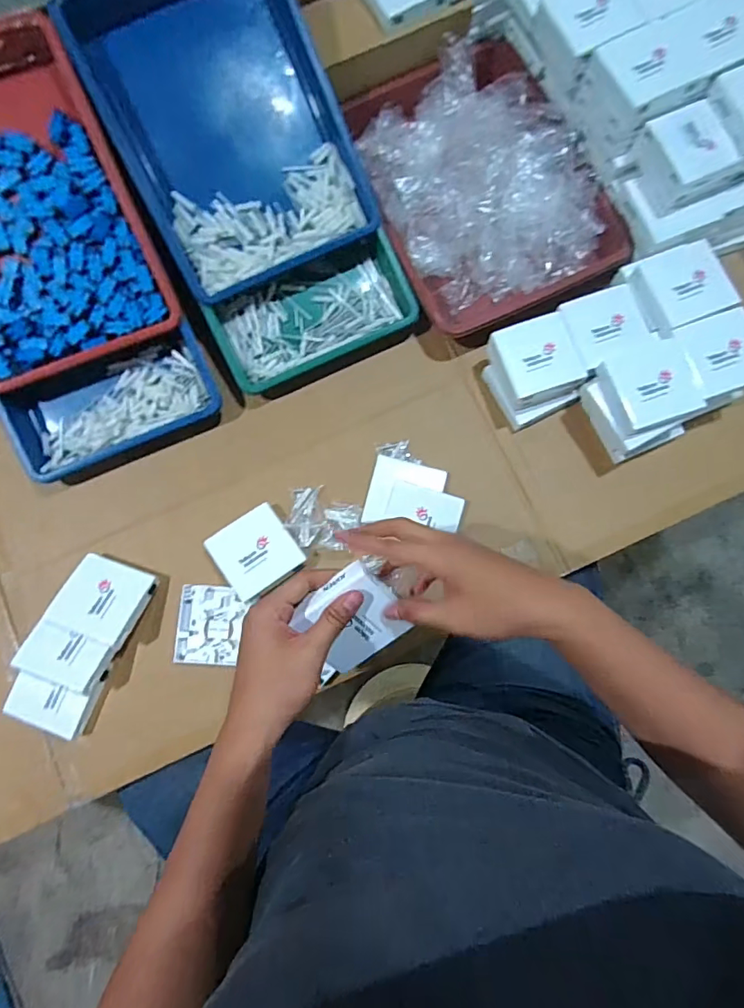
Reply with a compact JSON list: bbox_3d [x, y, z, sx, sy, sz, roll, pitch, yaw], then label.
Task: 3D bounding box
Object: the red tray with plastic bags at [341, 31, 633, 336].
[{"bbox_3d":[0.129,-0.400,0.633,0.251,0.077,0.346,-22,81,-4],"label":"red tray with plastic bags"}]

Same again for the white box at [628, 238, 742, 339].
[{"bbox_3d":[0.345,-0.242,0.556,0.093,0.024,0.089,-21,81,-3],"label":"white box"}]

